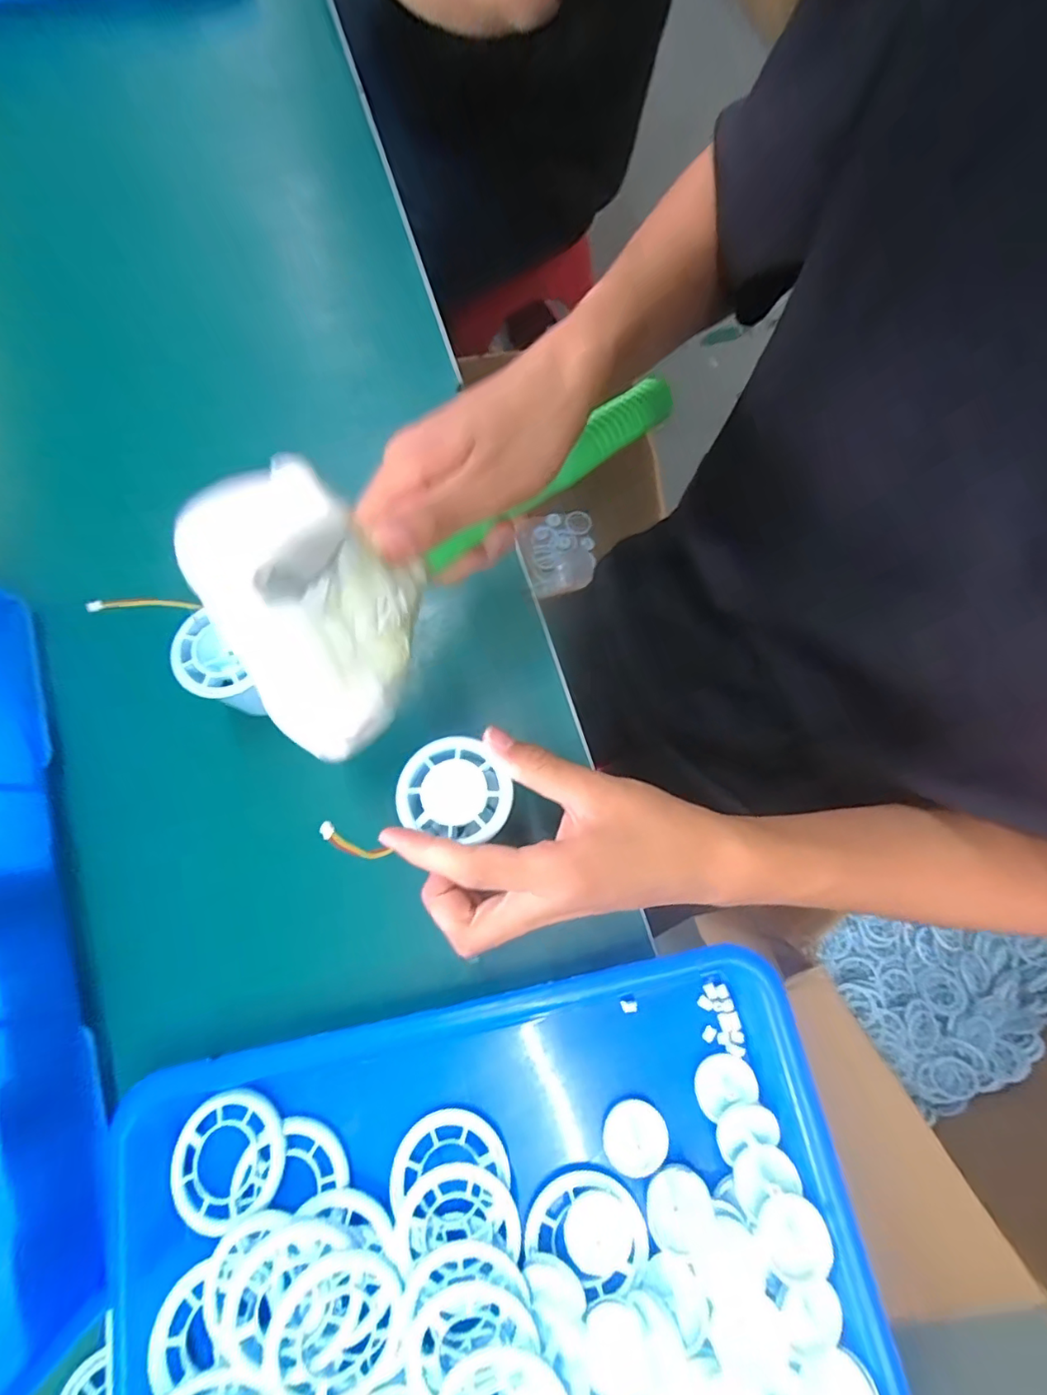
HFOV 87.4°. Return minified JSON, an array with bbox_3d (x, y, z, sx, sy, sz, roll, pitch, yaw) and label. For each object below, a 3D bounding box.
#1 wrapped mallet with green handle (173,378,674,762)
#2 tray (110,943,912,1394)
[{"bbox_3d":[-0.012,-0.108,0.290,0.073,0.102,0.320,37,54,10],"label":"wrapped mallet with green handle"},{"bbox_3d":[-0.013,0.274,0.249,0.331,0.032,0.245,-12,75,-3],"label":"tray"}]

